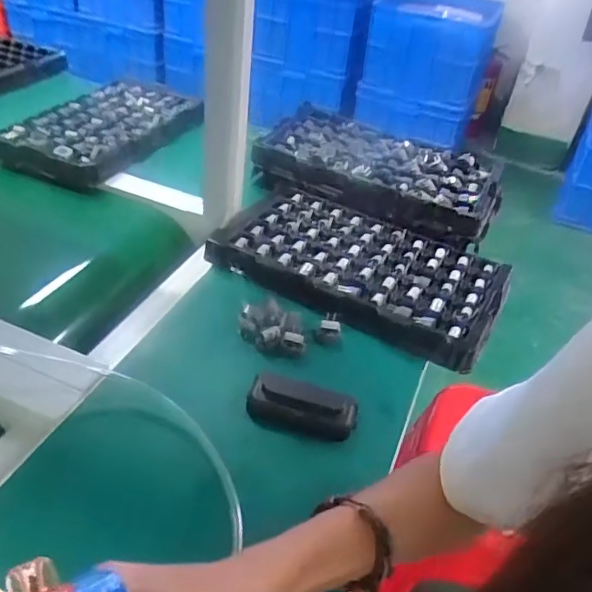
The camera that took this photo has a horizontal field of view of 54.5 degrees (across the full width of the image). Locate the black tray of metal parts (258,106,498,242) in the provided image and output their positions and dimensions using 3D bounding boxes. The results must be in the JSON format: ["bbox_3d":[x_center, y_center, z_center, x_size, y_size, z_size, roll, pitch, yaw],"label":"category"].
[{"bbox_3d":[0.135,-0.208,0.914,0.368,0.049,0.257,18,40,12],"label":"black tray of metal parts"}]

